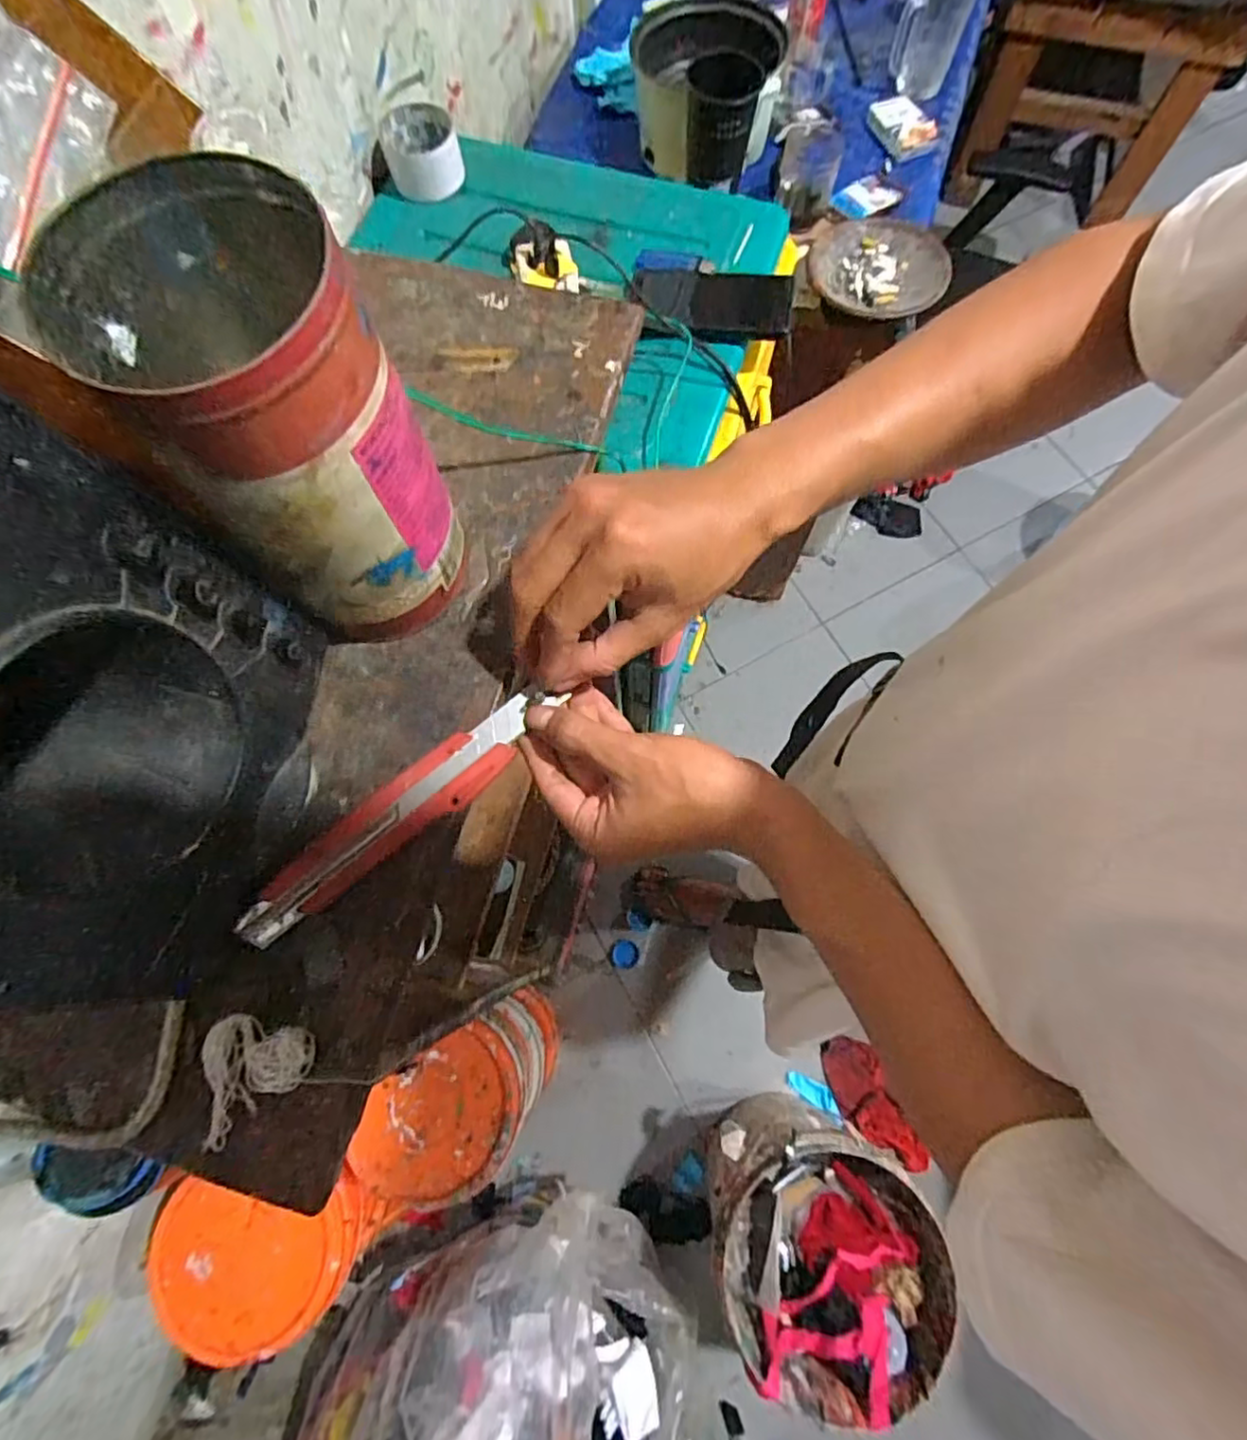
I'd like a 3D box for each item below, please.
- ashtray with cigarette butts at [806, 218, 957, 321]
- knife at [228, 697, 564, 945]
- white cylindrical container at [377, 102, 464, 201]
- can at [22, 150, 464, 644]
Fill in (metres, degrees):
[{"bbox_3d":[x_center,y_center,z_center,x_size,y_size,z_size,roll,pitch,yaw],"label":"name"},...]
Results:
[{"bbox_3d":[0.335,-0.596,0.841,0.172,0.010,0.166,0,72,1],"label":"ashtray with cigarette butts"},{"bbox_3d":[-0.114,0.047,0.324,0.168,0.013,0.030,-40,75,-14],"label":"knife"},{"bbox_3d":[-0.226,-0.636,0.721,0.082,0.048,0.082,0,72,1],"label":"white cylindrical container"},{"bbox_3d":[-0.140,-0.118,0.277,0.094,0.153,0.103,-37,75,-10],"label":"can"}]

